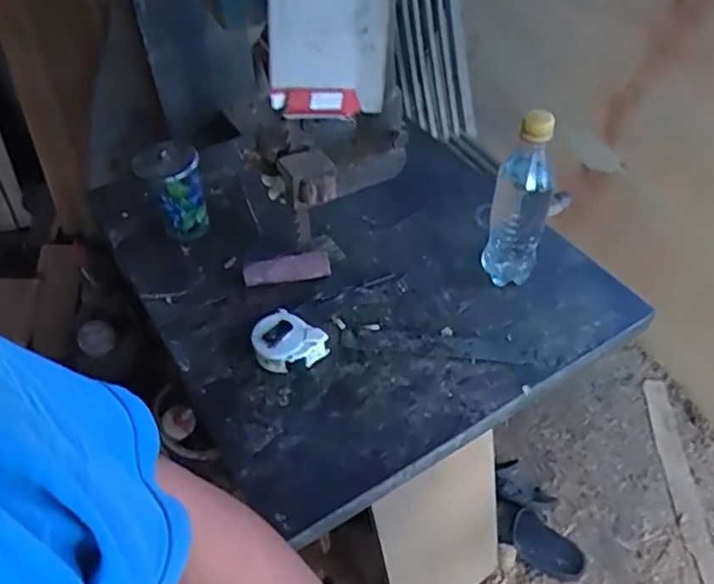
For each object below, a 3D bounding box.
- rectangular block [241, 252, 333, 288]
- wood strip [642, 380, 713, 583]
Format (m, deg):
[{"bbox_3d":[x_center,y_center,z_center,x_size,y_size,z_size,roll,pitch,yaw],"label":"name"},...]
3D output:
[{"bbox_3d":[-0.083,-0.027,0.753,0.100,0.018,0.028,-8,48,-10],"label":"rectangular block"},{"bbox_3d":[0.746,0.424,1.479,0.055,0.015,0.513,5,47,2],"label":"wood strip"}]

